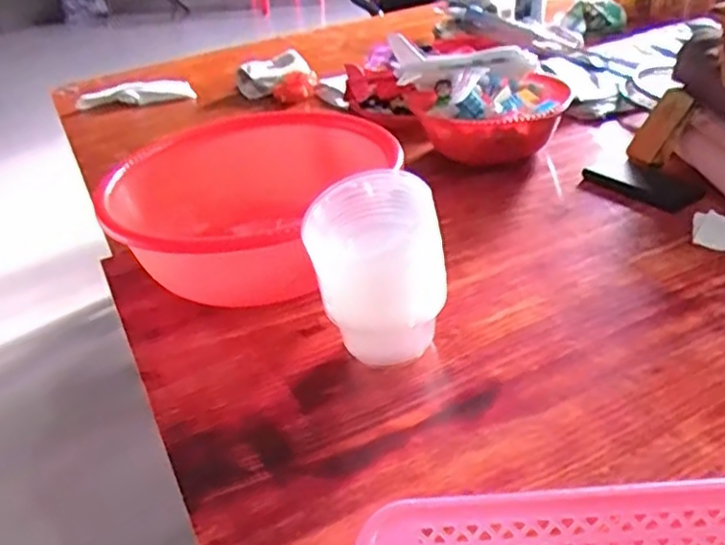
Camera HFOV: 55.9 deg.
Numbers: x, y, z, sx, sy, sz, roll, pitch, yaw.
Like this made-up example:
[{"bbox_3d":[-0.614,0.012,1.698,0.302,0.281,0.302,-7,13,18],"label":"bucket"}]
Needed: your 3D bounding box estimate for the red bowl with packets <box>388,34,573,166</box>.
[{"bbox_3d":[0.193,-0.269,1.036,0.211,0.146,0.222,-5,33,3],"label":"red bowl with packets"}]

